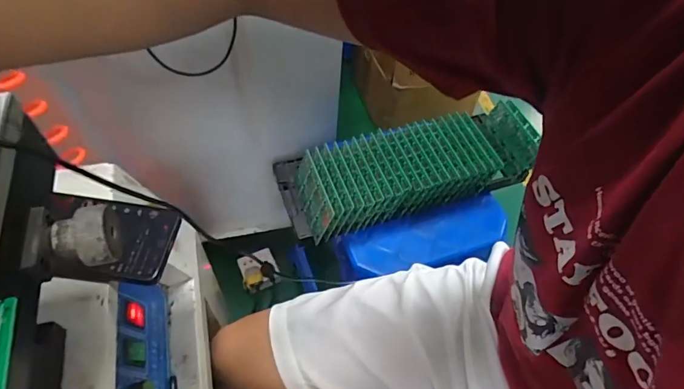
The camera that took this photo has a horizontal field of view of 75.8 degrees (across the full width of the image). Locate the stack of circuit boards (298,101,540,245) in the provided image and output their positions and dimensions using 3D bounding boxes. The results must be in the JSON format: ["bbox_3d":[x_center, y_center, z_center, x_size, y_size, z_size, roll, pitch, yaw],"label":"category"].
[{"bbox_3d":[0.134,-0.052,0.741,0.417,0.076,0.143,-15,57,-14],"label":"stack of circuit boards"}]

